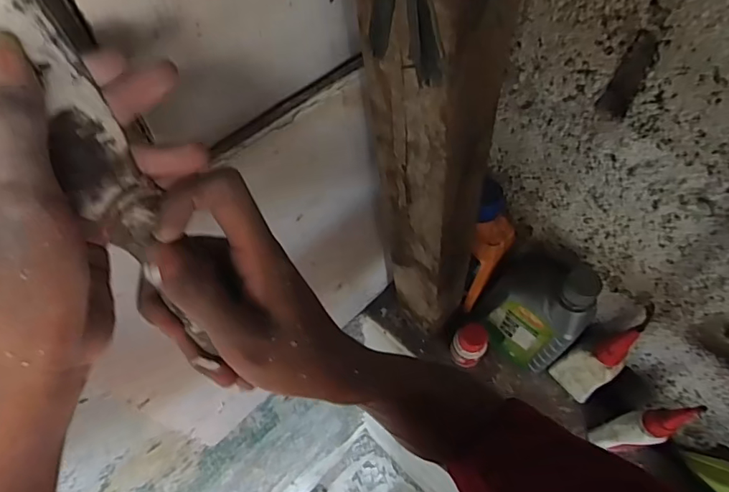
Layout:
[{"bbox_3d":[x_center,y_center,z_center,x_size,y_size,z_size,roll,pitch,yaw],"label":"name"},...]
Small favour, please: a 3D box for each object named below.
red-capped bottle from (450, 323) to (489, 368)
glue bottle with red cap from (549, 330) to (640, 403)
[{"bbox_3d":[0.133,0.126,0.644,0.039,0.062,0.039,-1,60,2],"label":"red-capped bottle"},{"bbox_3d":[0.262,0.133,0.580,0.024,0.165,0.051,-35,65,-16],"label":"glue bottle with red cap"}]

